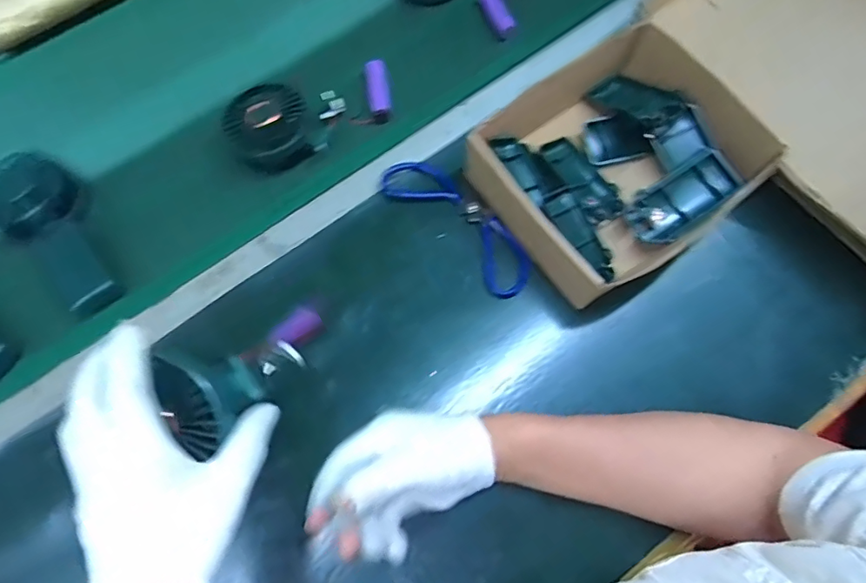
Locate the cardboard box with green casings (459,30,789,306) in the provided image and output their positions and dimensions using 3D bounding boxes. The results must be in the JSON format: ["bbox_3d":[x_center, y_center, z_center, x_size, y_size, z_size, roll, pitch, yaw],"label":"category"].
[{"bbox_3d":[0.163,-0.112,0.472,0.209,0.076,0.181,-34,73,-8],"label":"cardboard box with green casings"}]

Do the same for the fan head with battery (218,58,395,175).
[{"bbox_3d":[-0.119,-0.178,0.523,0.168,0.040,0.075,-24,70,-6],"label":"fan head with battery"}]

